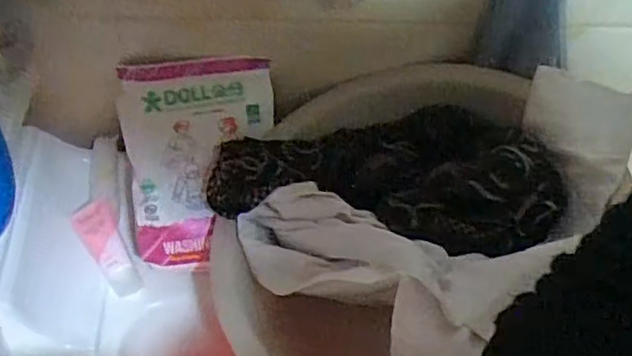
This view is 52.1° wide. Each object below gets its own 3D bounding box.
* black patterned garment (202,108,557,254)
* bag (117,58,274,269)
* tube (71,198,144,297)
[{"bbox_3d":[0.059,-0.018,0.607,0.311,0.081,0.165,6,51,0],"label":"black patterned garment"},{"bbox_3d":[-0.115,-0.017,0.643,0.146,0.030,0.201,-3,85,-14],"label":"bag"},{"bbox_3d":[-0.212,0.070,0.664,0.039,0.019,0.102,-26,84,-23],"label":"tube"}]

